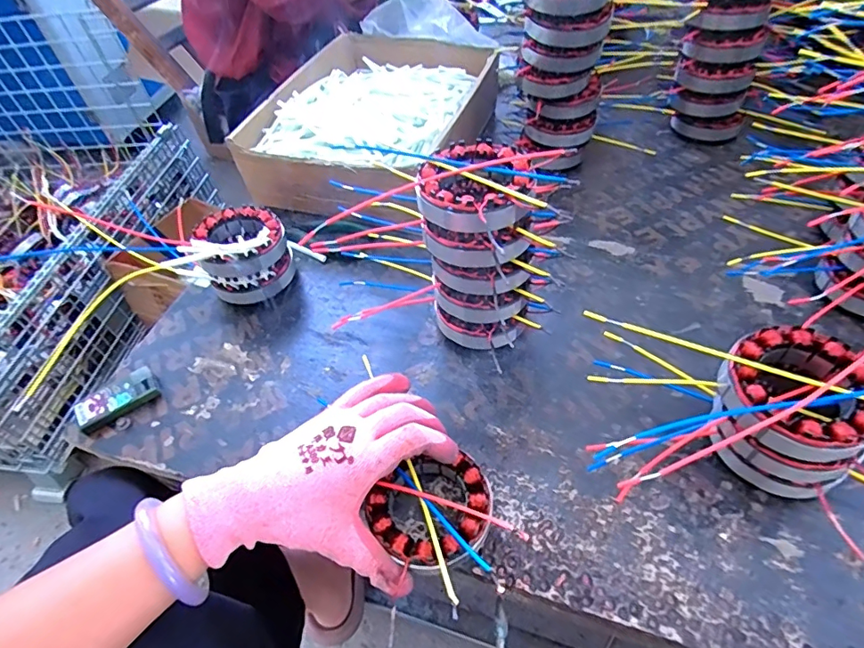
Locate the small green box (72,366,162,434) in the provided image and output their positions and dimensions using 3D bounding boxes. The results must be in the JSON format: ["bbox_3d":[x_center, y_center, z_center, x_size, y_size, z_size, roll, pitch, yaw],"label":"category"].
[{"bbox_3d":[-0.285,0.069,0.452,0.068,0.017,0.032,-32,53,-20],"label":"small green box"}]

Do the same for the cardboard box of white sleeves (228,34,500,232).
[{"bbox_3d":[-0.073,-0.268,0.646,0.248,0.083,0.356,16,54,19],"label":"cardboard box of white sleeves"}]

